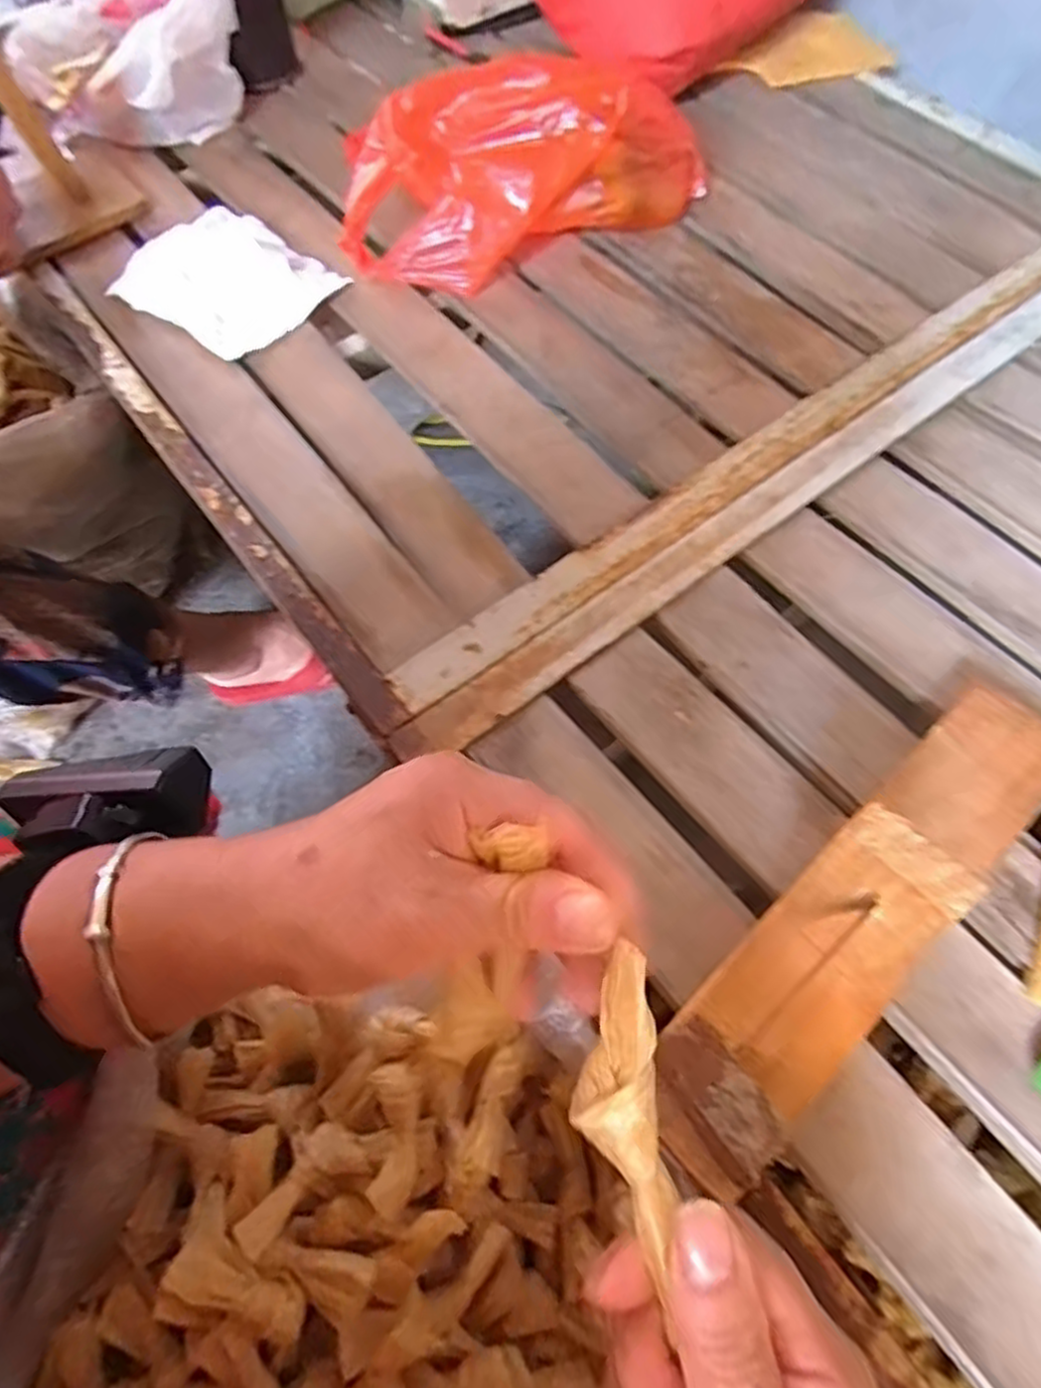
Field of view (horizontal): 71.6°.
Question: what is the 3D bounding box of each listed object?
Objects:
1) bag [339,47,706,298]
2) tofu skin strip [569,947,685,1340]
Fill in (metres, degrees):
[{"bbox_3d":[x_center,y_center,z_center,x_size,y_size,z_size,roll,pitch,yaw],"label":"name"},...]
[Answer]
[{"bbox_3d":[0.001,-0.415,0.570,0.290,0.104,0.121,-28,65,-12],"label":"bag"},{"bbox_3d":[0.027,0.112,0.196,0.023,0.013,0.079,-6,87,-1],"label":"tofu skin strip"}]

